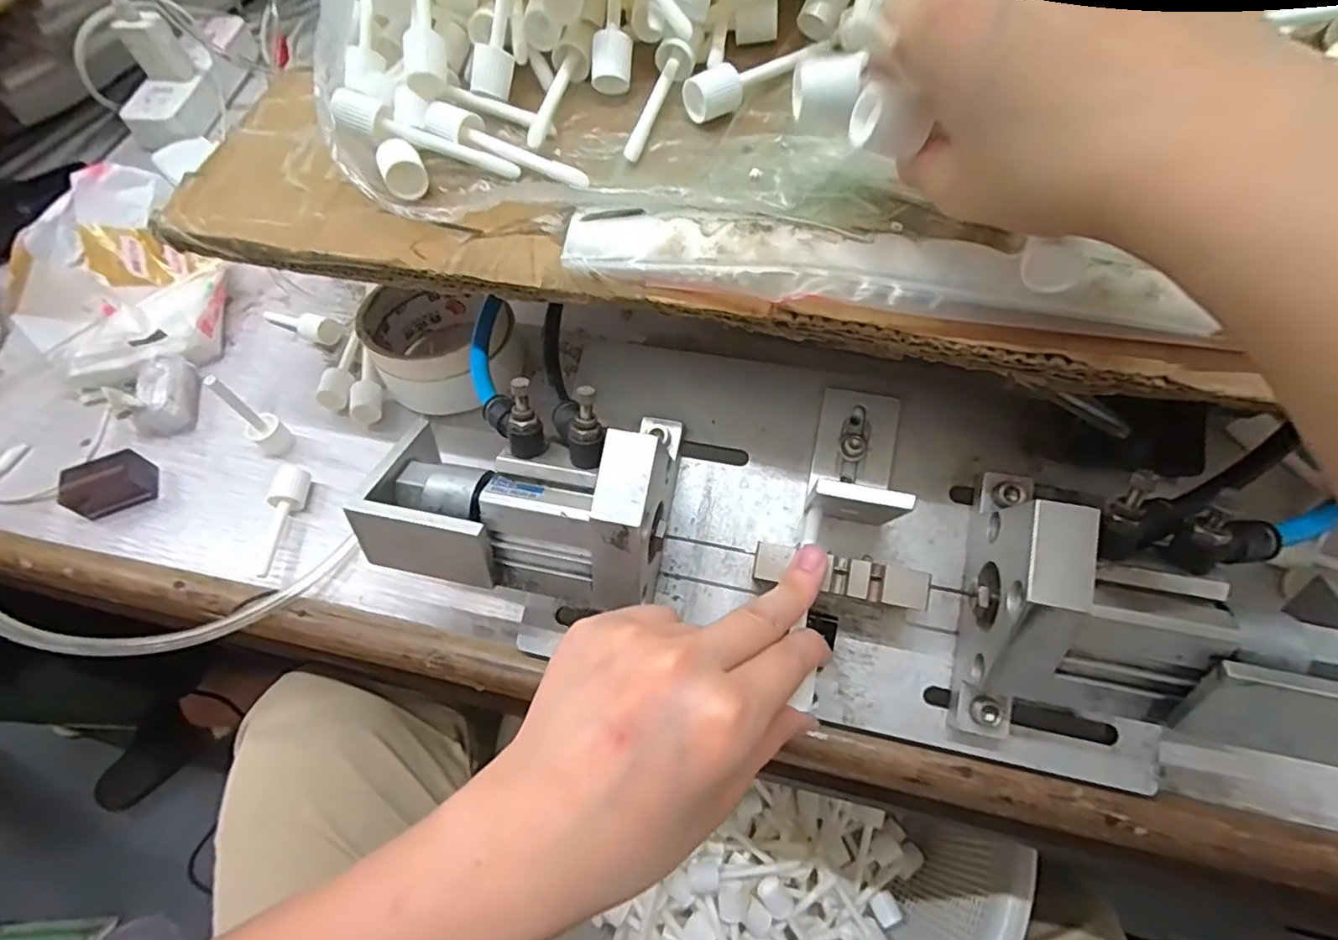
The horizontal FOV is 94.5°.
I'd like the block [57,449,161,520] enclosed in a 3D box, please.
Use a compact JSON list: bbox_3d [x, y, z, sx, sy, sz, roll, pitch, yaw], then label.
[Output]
[{"bbox_3d":[-0.331,0.007,0.364,0.041,0.022,0.027,-18,62,-7],"label":"block"}]

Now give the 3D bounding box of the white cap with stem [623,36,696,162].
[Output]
[{"bbox_3d":[-0.004,-0.168,0.280,0.017,0.016,0.064,11,63,9],"label":"white cap with stem"}]

